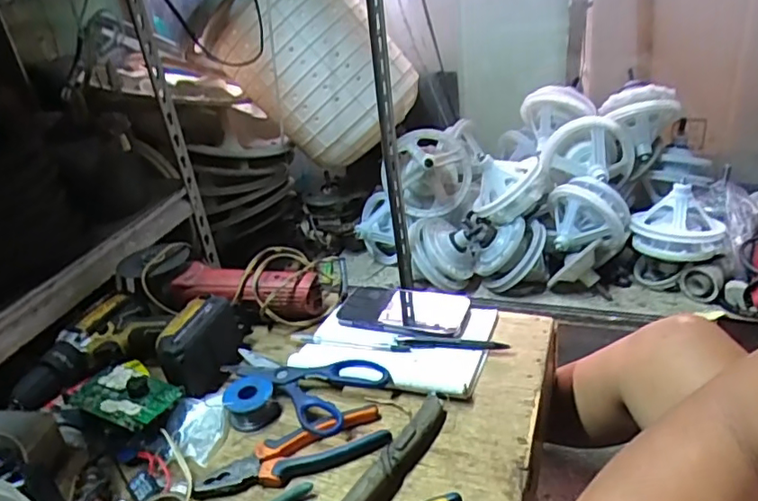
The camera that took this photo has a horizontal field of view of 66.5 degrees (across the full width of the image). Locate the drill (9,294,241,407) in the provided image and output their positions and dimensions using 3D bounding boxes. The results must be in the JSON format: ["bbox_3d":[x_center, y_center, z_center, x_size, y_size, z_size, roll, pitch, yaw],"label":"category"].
[{"bbox_3d":[-0.293,0.119,0.699,0.218,0.070,0.182,3,30,18],"label":"drill"}]

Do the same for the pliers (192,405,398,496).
[{"bbox_3d":[-0.083,0.198,0.568,0.186,0.018,0.050,-16,30,-15],"label":"pliers"}]

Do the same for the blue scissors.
[{"bbox_3d":[-0.089,0.140,0.658,0.183,0.024,0.103,18,38,38],"label":"blue scissors"}]

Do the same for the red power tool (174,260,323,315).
[{"bbox_3d":[-0.181,0.057,0.790,0.198,0.055,0.063,2,30,15],"label":"red power tool"}]

